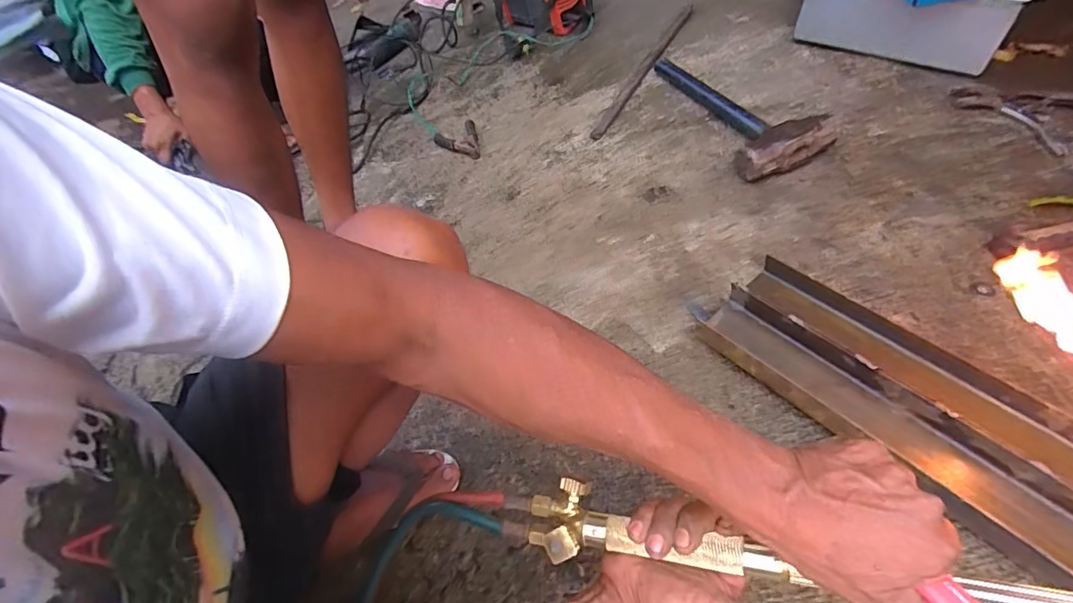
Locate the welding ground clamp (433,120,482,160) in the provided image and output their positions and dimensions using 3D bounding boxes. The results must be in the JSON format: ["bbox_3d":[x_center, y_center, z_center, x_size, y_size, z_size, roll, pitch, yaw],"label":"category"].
[{"bbox_3d":[-0.183,-0.364,1.130,0.096,0.042,0.120,-10,48,-5],"label":"welding ground clamp"}]

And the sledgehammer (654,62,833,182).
[{"bbox_3d":[0.361,-0.376,0.941,0.150,0.089,0.422,-13,49,-8],"label":"sledgehammer"}]

